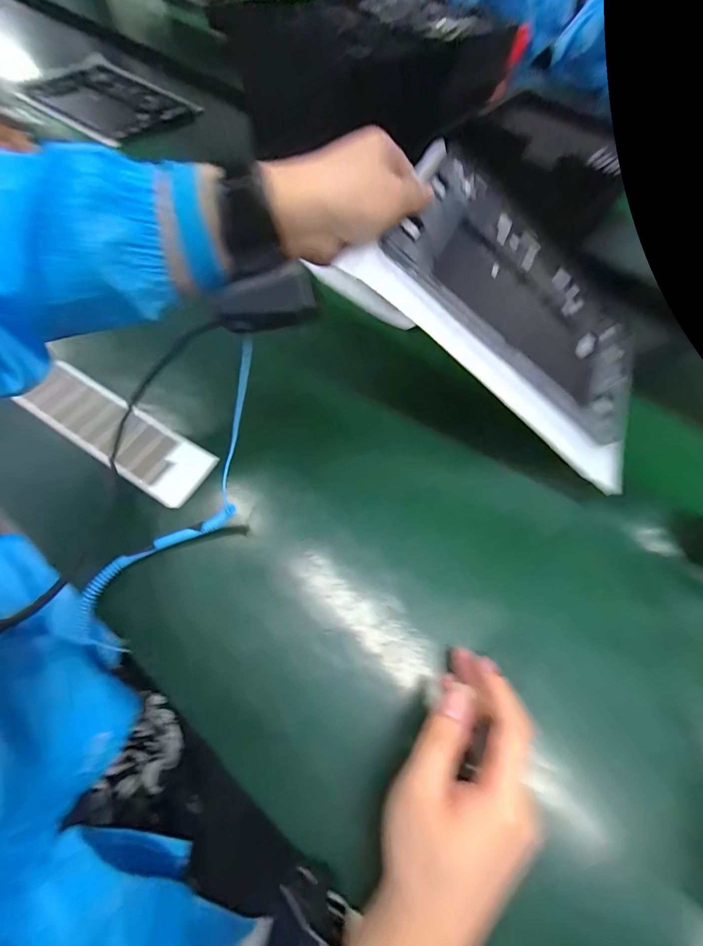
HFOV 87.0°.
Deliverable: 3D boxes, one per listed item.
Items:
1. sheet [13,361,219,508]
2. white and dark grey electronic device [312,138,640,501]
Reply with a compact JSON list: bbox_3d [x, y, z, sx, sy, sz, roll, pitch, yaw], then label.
[{"bbox_3d":[-0.230,-0.043,0.358,0.216,0.011,0.060,31,65,12],"label":"sheet"},{"bbox_3d":[0.138,-0.138,0.324,0.285,0.030,0.205,29,66,-16],"label":"white and dark grey electronic device"}]

